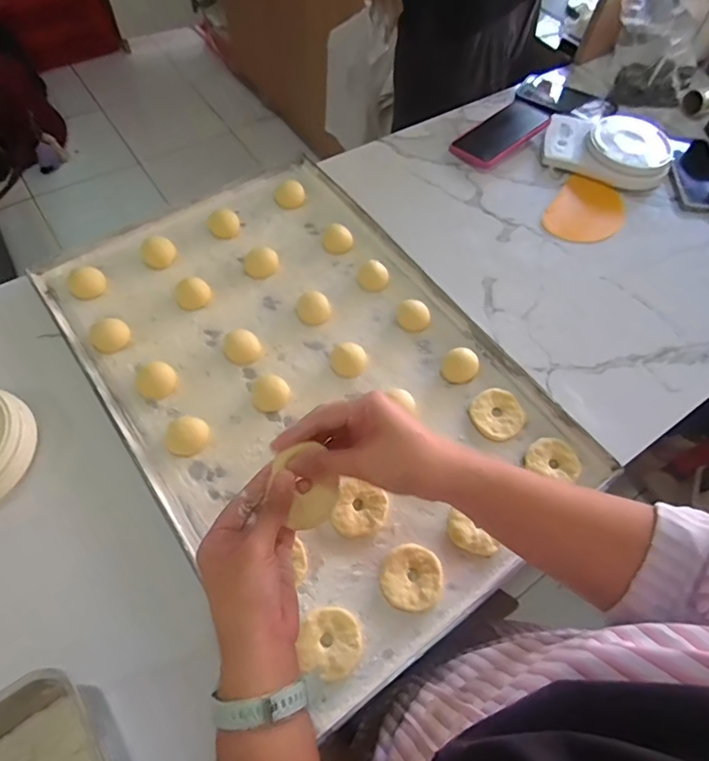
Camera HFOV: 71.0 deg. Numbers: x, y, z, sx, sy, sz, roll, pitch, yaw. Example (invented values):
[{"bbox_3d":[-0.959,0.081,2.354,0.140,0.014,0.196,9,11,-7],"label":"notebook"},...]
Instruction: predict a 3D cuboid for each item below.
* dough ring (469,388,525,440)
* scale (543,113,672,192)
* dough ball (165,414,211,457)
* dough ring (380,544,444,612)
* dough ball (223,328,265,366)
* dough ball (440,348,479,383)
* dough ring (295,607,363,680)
[{"bbox_3d":[0.161,0.039,0.564,0.055,0.015,0.057,1,61,-3],"label":"dough ring"},{"bbox_3d":[0.403,-0.367,0.789,0.194,0.045,0.121,18,62,7],"label":"scale"},{"bbox_3d":[-0.176,0.059,0.525,0.040,0.025,0.043,1,61,-3],"label":"dough ball"},{"bbox_3d":[0.054,0.185,0.468,0.057,0.007,0.057,5,61,-1],"label":"dough ring"},{"bbox_3d":[-0.132,-0.038,0.587,0.042,0.025,0.038,-26,66,-17],"label":"dough ball"},{"bbox_3d":[0.124,-0.017,0.584,0.040,0.019,0.039,1,61,-3],"label":"dough ball"},{"bbox_3d":[-0.020,0.232,0.442,0.053,0.009,0.054,-1,61,-4],"label":"dough ring"}]

